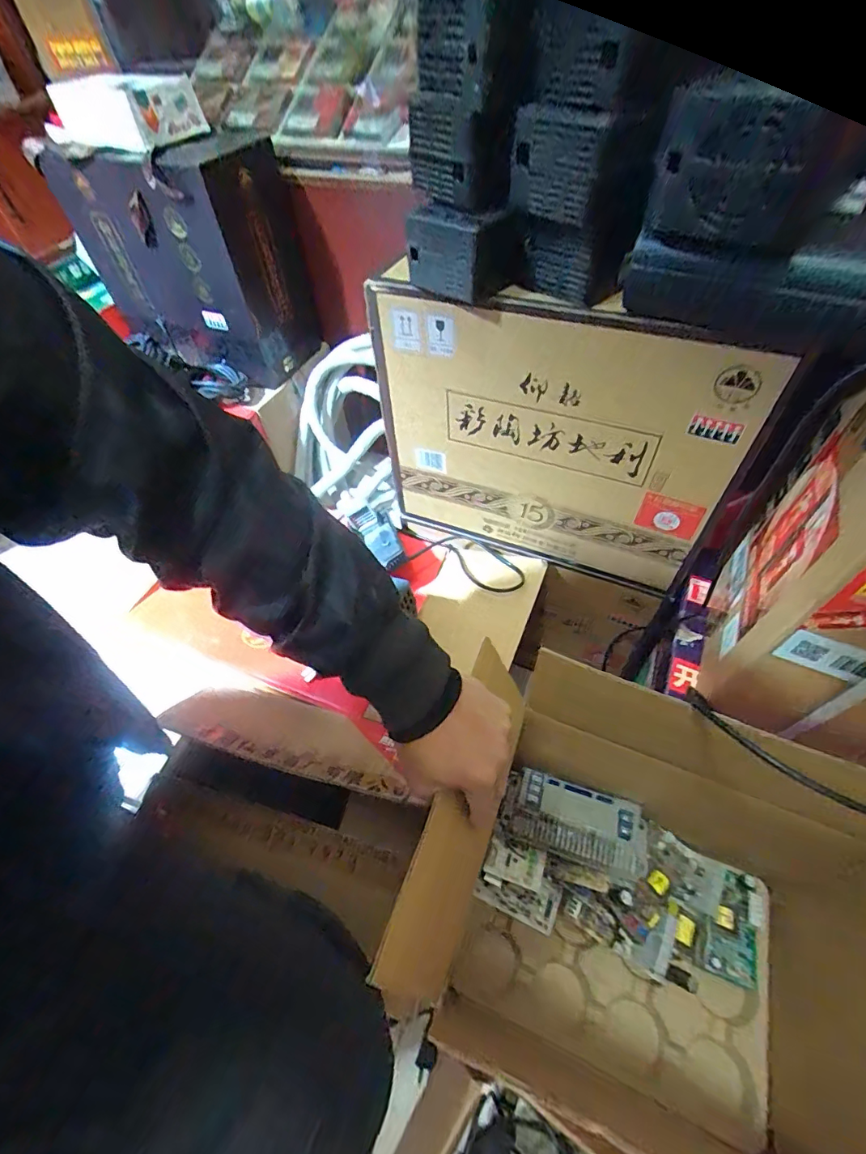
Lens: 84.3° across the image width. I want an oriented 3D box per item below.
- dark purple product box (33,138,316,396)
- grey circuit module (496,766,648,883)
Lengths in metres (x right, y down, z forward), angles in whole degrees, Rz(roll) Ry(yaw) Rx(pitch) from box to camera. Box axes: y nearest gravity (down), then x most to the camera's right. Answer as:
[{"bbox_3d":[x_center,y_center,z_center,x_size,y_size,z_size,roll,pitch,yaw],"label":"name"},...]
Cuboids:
[{"bbox_3d":[-0.451,-0.622,0.956,0.361,0.367,0.237,16,56,15],"label":"dark purple product box"},{"bbox_3d":[0.180,0.310,0.608,0.182,0.038,0.089,14,56,14],"label":"grey circuit module"}]

